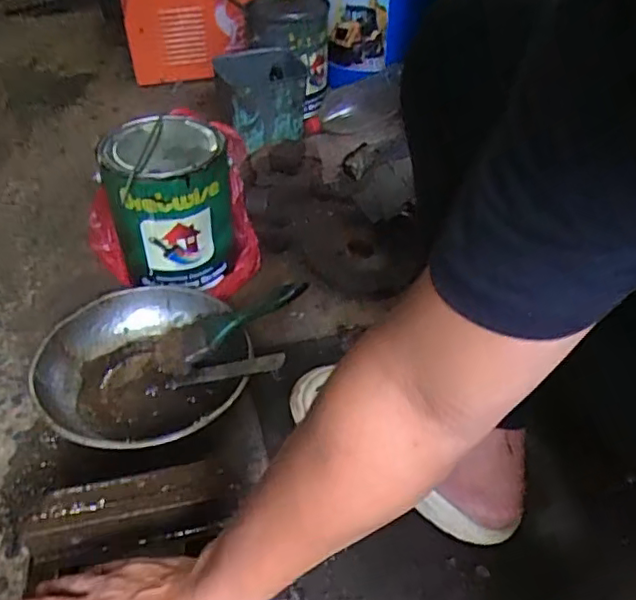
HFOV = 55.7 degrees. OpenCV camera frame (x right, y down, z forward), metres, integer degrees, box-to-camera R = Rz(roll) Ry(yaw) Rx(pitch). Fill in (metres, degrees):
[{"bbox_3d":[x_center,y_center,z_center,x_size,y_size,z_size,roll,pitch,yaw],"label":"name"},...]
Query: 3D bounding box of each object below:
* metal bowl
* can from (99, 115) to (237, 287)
[{"bbox_3d":[-0.209,0.083,0.738,0.238,0.070,0.248,-1,42,1],"label":"metal bowl"},{"bbox_3d":[-0.205,-0.139,0.853,0.160,0.179,0.171,1,41,-1],"label":"can"}]

